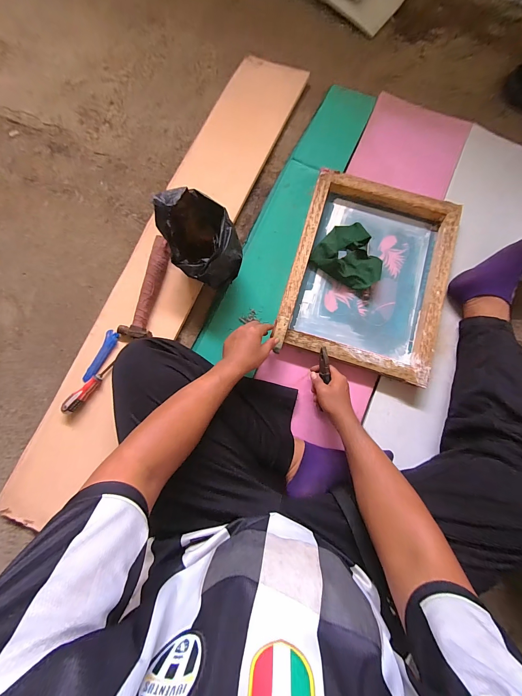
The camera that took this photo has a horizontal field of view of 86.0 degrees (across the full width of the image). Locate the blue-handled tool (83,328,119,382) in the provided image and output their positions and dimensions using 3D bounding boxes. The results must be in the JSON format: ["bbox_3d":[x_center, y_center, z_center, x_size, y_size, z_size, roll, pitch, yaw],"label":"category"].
[{"bbox_3d":[-0.394,0.021,0.690,0.030,0.009,0.134,24,81,3],"label":"blue-handled tool"}]

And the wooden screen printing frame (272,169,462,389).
[{"bbox_3d":[0.262,-0.185,0.690,0.358,0.069,0.460,16,83,-2],"label":"wooden screen printing frame"}]

